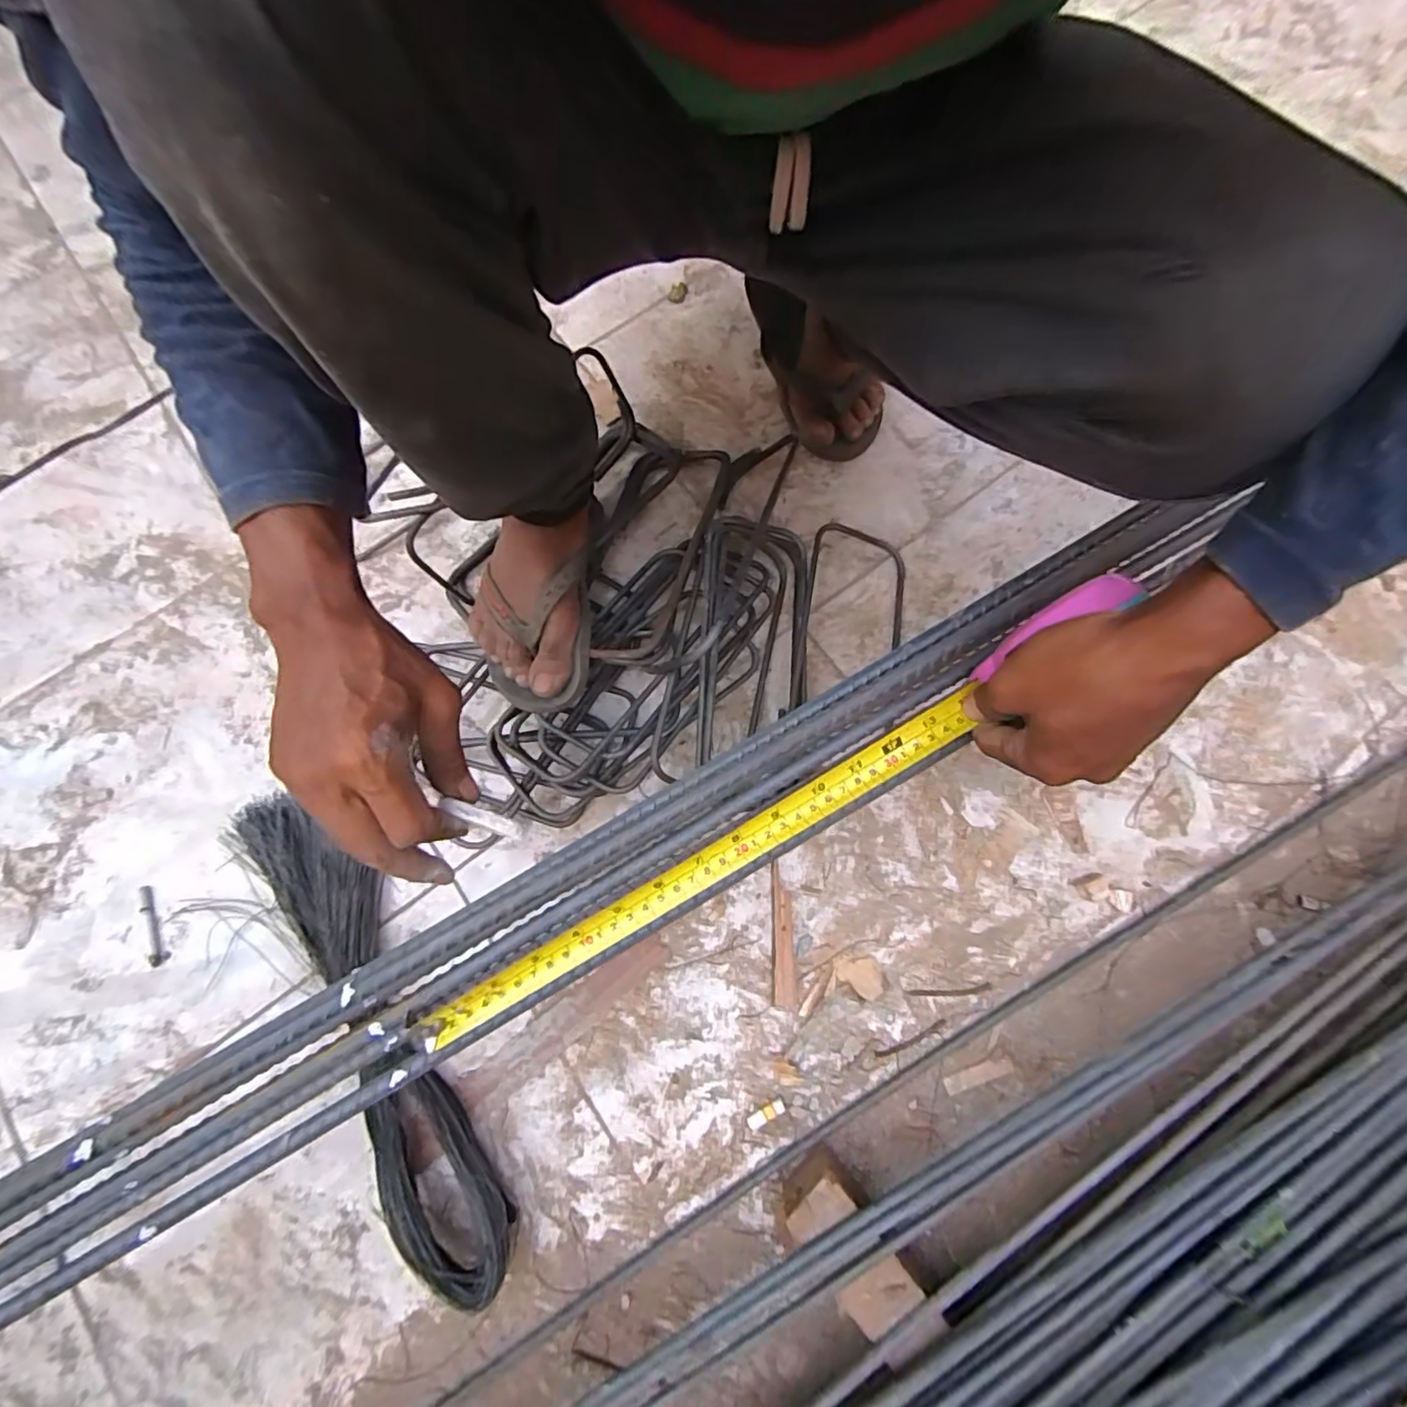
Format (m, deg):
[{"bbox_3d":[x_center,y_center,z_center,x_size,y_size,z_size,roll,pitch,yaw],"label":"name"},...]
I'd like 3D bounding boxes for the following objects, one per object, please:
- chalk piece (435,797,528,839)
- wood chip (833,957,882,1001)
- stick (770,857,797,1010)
[{"bbox_3d":[-0.115,0.059,0.322,0.046,0.008,0.012,26,77,-19],"label":"chalk piece"},{"bbox_3d":[0.133,0.228,0.518,0.044,0.004,0.028,36,79,9],"label":"wood chip"},{"bbox_3d":[0.068,0.197,0.523,0.019,0.012,0.115,1,76,2],"label":"stick"}]

